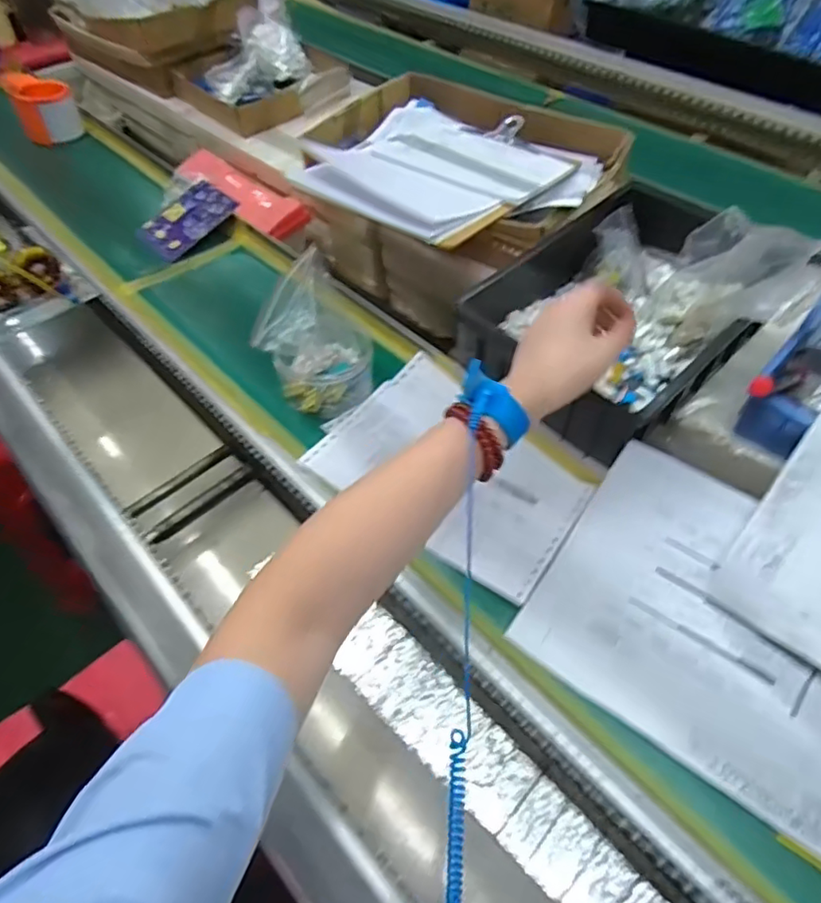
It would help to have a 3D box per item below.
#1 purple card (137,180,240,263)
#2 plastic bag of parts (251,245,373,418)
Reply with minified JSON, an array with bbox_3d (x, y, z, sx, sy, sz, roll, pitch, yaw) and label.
[{"bbox_3d":[-0.306,-0.317,0.777,0.095,0.011,0.123,40,80,21],"label":"purple card"},{"bbox_3d":[-0.087,-0.111,0.564,0.090,0.118,0.101,22,56,16],"label":"plastic bag of parts"}]

